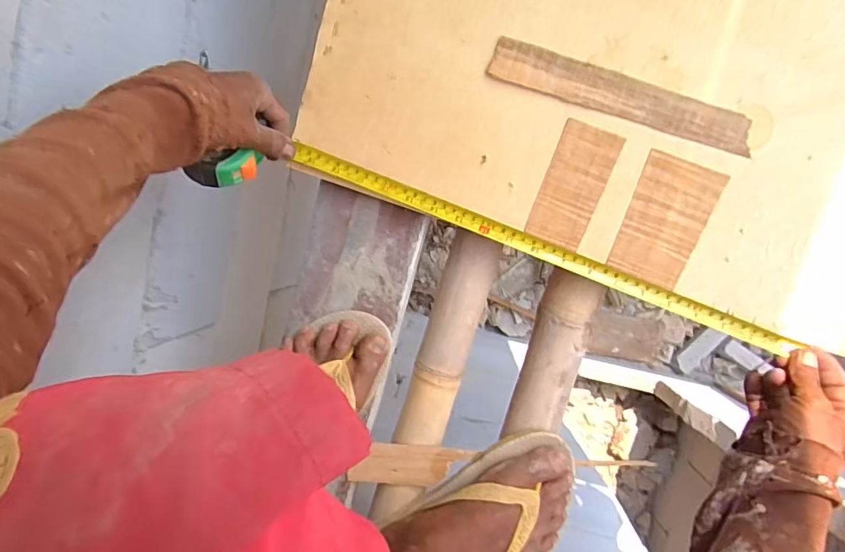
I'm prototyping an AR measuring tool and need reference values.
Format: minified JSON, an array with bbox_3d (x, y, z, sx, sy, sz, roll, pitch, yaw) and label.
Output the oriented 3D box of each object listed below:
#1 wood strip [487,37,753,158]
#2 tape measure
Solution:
[{"bbox_3d":[0.167,-0.154,0.427,0.220,0.006,0.033,20,104,5],"label":"wood strip"},{"bbox_3d":[0.067,-0.028,0.454,0.536,0.051,0.061,19,96,2],"label":"tape measure"}]

